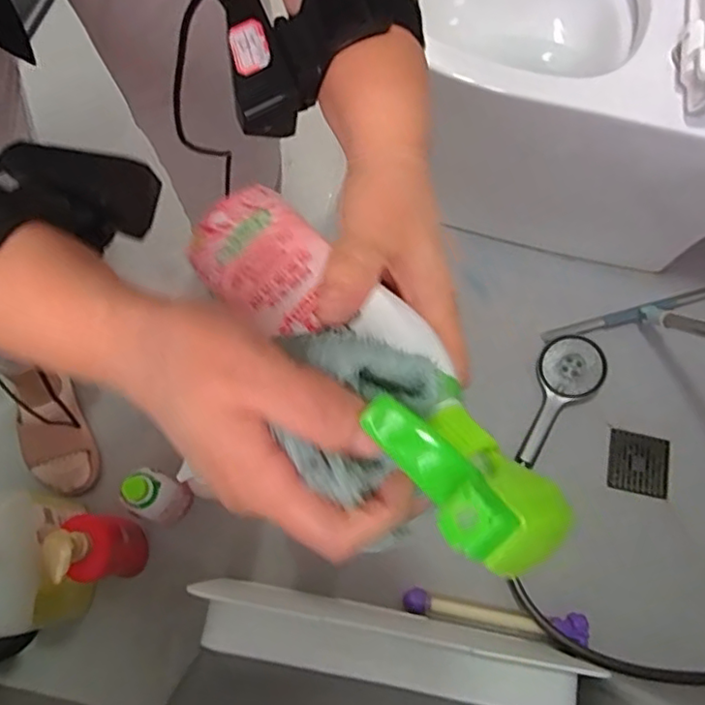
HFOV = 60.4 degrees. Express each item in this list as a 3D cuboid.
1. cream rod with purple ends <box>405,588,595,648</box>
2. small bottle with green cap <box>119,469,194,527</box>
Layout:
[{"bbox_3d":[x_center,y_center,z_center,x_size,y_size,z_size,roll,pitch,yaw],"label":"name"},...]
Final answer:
[{"bbox_3d":[0.208,0.385,0.885,0.267,0.040,0.040,8,70,1],"label":"cream rod with purple ends"},{"bbox_3d":[-0.273,0.209,0.856,0.051,0.182,0.068,16,71,4],"label":"small bottle with green cap"}]

